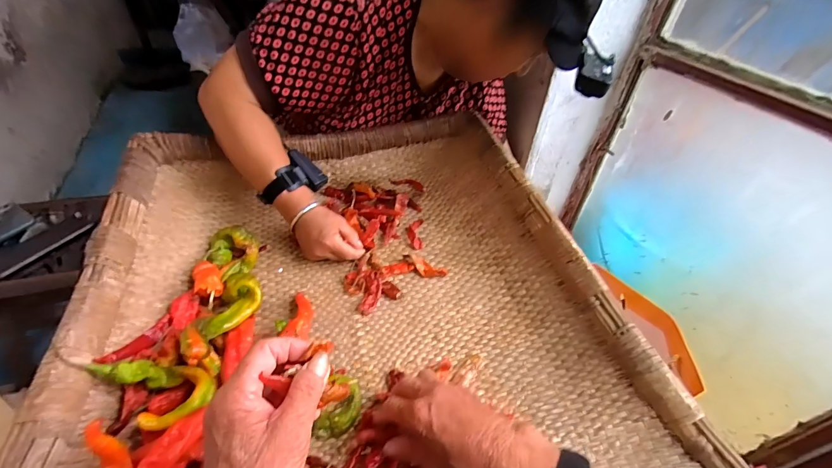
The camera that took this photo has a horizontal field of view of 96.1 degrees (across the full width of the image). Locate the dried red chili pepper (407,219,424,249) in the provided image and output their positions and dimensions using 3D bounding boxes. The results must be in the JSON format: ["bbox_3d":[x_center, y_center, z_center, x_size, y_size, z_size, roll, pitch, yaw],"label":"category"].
[{"bbox_3d":[-0.001,-0.004,0.636,0.027,0.017,0.075,2,43,0],"label":"dried red chili pepper"}]

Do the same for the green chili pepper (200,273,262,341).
[{"bbox_3d":[-0.218,0.090,0.450,0.044,0.034,0.090,1,43,-2],"label":"green chili pepper"}]

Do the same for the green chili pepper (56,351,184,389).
[{"bbox_3d":[-0.293,0.139,0.374,0.103,0.024,0.023,22,37,-26],"label":"green chili pepper"}]

